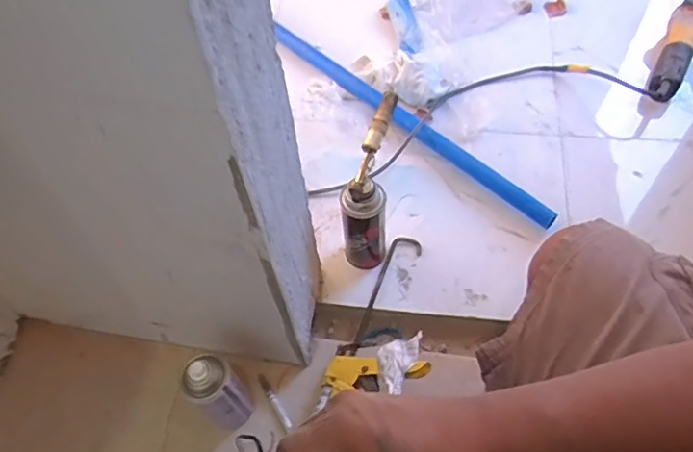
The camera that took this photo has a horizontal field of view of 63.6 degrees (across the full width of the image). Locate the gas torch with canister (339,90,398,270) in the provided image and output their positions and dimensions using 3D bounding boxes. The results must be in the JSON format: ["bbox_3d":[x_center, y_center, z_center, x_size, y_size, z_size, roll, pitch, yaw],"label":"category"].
[{"bbox_3d":[0.033,-0.057,0.846,0.065,0.247,0.143,9,59,10],"label":"gas torch with canister"}]

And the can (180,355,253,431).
[{"bbox_3d":[-0.172,0.222,0.749,0.064,0.173,0.058,-40,63,-19],"label":"can"}]

